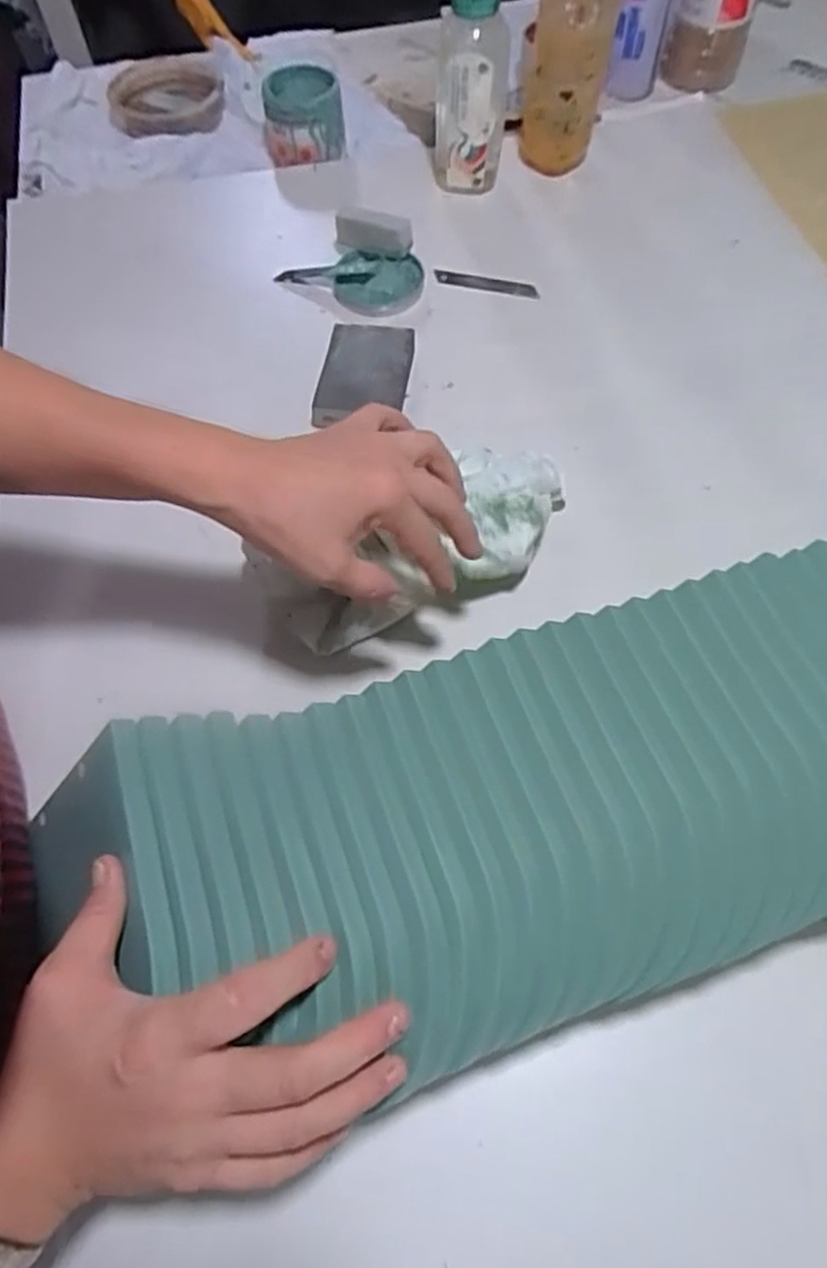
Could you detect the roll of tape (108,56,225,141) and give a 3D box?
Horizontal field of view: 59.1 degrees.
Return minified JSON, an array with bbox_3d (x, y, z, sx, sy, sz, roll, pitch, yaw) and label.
[{"bbox_3d":[-0.280,-0.613,0.834,0.128,0.023,0.145,-5,61,-1],"label":"roll of tape"}]

